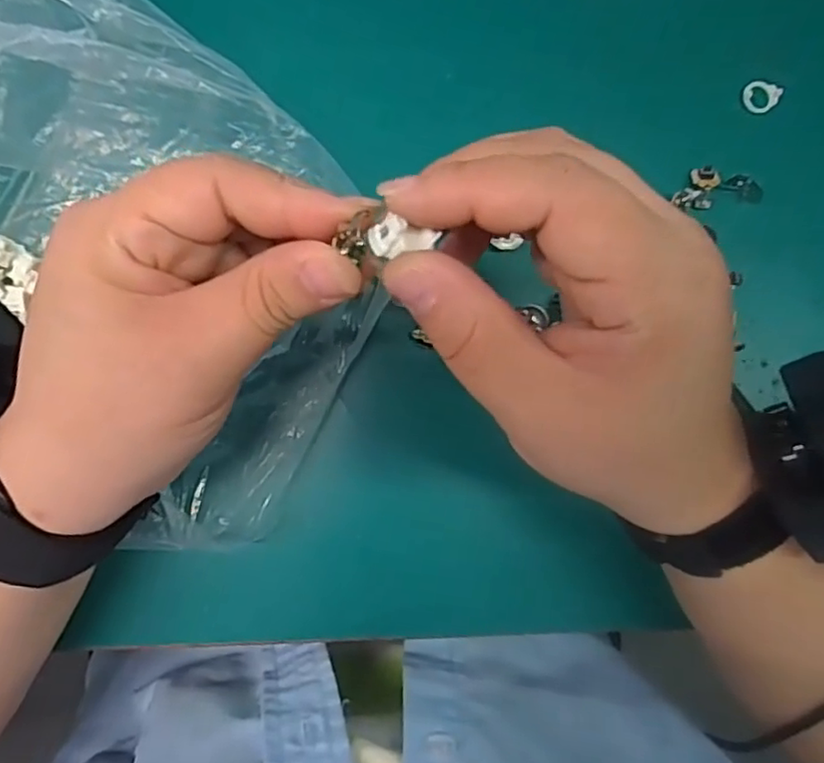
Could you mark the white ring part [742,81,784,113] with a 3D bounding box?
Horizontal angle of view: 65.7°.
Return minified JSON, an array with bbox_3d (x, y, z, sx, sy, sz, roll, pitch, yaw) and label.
[{"bbox_3d":[0.161,-0.132,0.295,0.015,0.006,0.015,0,89,-7],"label":"white ring part"}]

